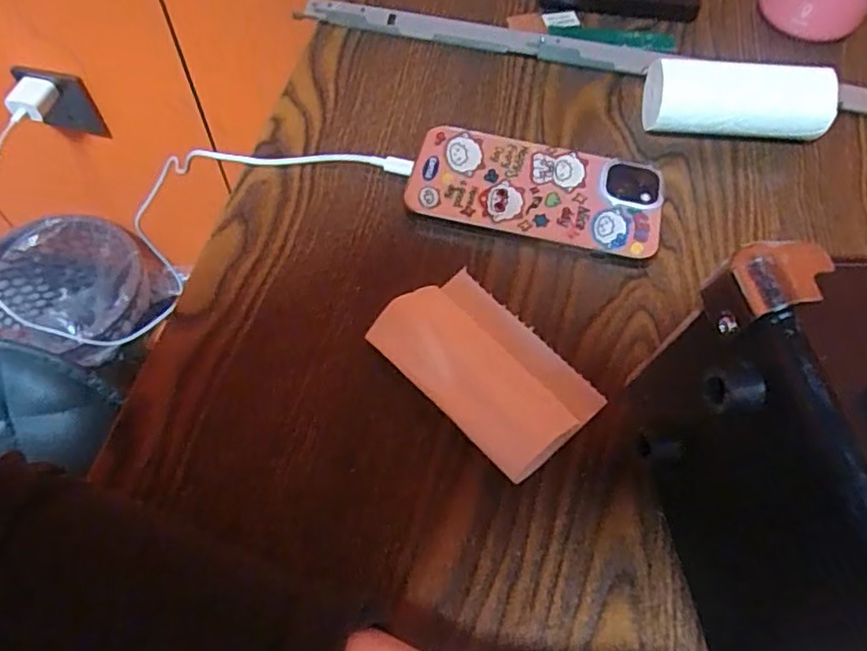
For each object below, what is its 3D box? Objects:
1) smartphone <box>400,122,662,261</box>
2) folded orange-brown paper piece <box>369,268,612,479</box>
[{"bbox_3d":[0.058,-0.076,0.355,0.139,0.017,0.064,12,62,5],"label":"smartphone"},{"bbox_3d":[0.026,0.017,0.301,0.066,0.014,0.101,-38,69,-20],"label":"folded orange-brown paper piece"}]

